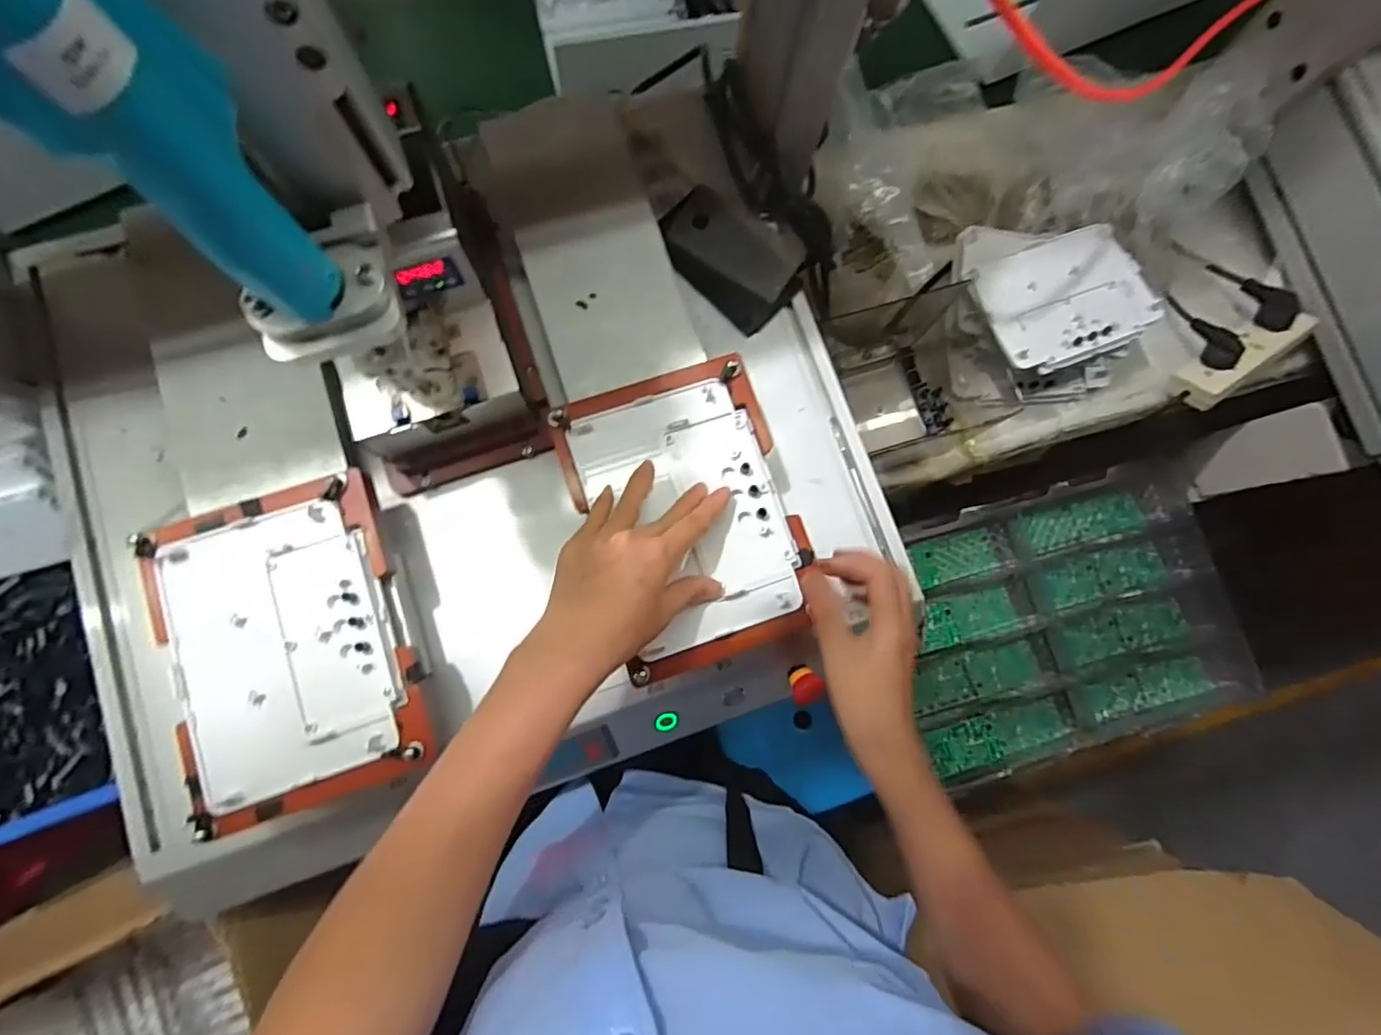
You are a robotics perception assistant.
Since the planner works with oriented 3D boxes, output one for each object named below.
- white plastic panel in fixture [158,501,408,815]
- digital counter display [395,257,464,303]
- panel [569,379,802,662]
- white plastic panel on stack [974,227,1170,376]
[{"bbox_3d":[-0.288,0.091,0.423,0.140,0.009,0.186,-19,82,-6],"label":"white plastic panel in fixture"},{"bbox_3d":[-0.177,-0.162,0.406,0.042,0.029,0.008,-27,83,-7],"label":"digital counter display"},{"bbox_3d":[0.002,-0.003,0.452,0.134,0.010,0.185,-19,82,-6],"label":"panel"},{"bbox_3d":[0.393,-0.230,0.625,0.177,0.014,0.126,-23,83,-7],"label":"white plastic panel on stack"}]

